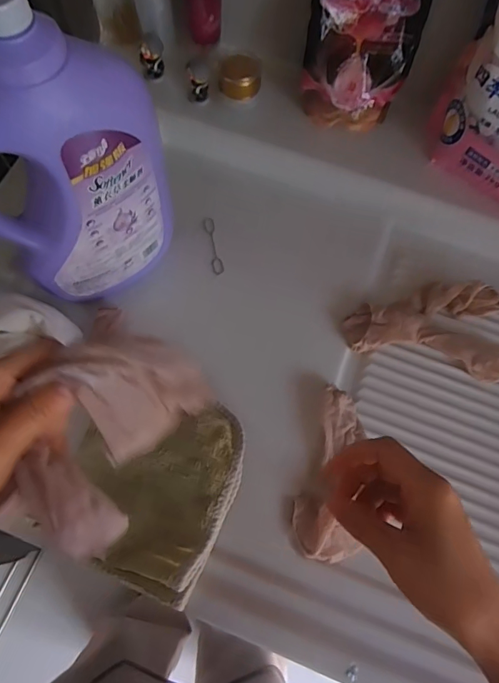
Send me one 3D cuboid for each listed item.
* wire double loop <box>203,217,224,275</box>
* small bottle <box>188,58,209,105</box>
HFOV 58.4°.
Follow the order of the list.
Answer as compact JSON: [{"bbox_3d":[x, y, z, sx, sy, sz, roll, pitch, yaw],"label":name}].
[{"bbox_3d":[-0.044,-0.117,0.545,0.014,0.004,0.080,-10,71,-6],"label":"wire double loop"},{"bbox_3d":[-0.064,-0.328,0.565,0.026,0.040,0.027,1,70,-2],"label":"small bottle"}]

